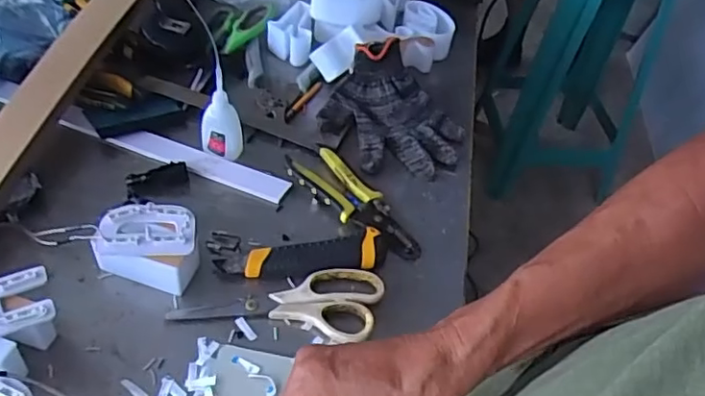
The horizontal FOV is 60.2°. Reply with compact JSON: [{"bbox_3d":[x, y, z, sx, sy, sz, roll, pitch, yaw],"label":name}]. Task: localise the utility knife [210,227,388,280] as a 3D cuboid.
[{"bbox_3d":[-0.047,0.054,0.578,0.162,0.014,0.039,-5,48,-12],"label":"utility knife"}]

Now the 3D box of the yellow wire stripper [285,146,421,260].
[{"bbox_3d":[0.006,-0.001,0.633,0.057,0.022,0.165,-33,58,-32],"label":"yellow wire stripper"}]

